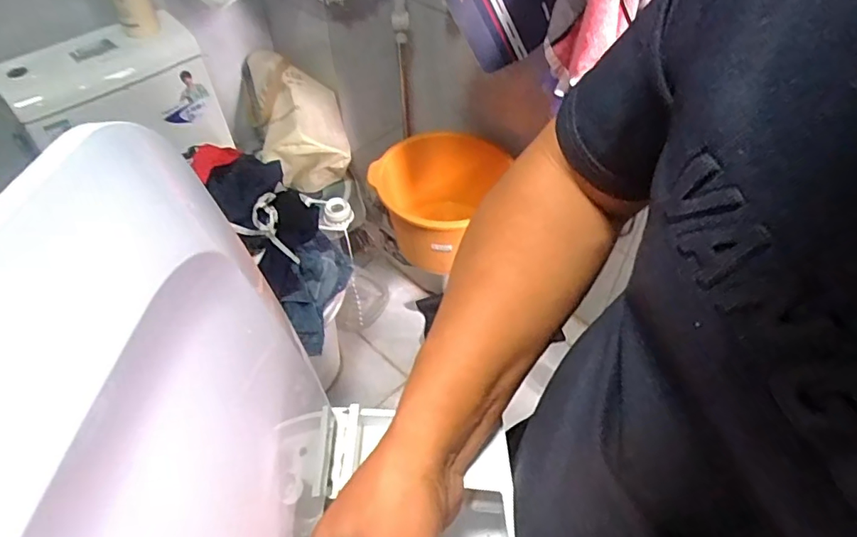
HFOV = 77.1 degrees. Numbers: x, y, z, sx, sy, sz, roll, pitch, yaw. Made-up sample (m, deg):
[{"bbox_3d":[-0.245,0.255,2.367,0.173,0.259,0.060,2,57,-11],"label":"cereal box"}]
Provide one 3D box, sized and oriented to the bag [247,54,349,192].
[{"bbox_3d":[-0.313,-0.331,1.311,0.222,0.301,0.163,-10,50,-9],"label":"bag"}]

